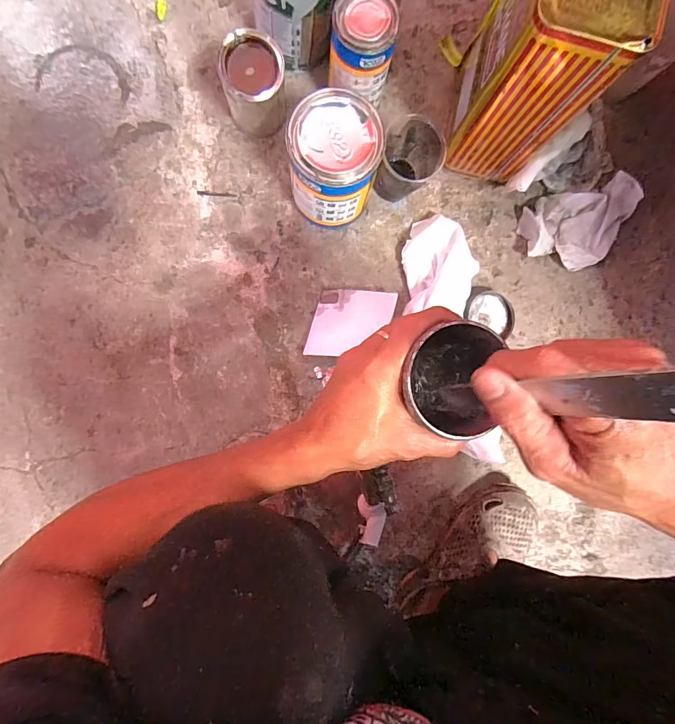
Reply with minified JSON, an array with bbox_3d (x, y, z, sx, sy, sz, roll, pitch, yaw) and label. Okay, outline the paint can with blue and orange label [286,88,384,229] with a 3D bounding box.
[{"bbox_3d":[-0.006,-0.237,0.496,0.102,0.133,0.110,-5,92,-5],"label":"paint can with blue and orange label"}]

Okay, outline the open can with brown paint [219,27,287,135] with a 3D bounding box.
[{"bbox_3d":[-0.101,-0.334,0.500,0.071,0.113,0.067,-8,93,-5],"label":"open can with brown paint"}]

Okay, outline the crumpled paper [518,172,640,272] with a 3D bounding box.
[{"bbox_3d":[0.344,-0.190,0.569,0.157,0.043,0.107,-16,93,-4],"label":"crumpled paper"}]

